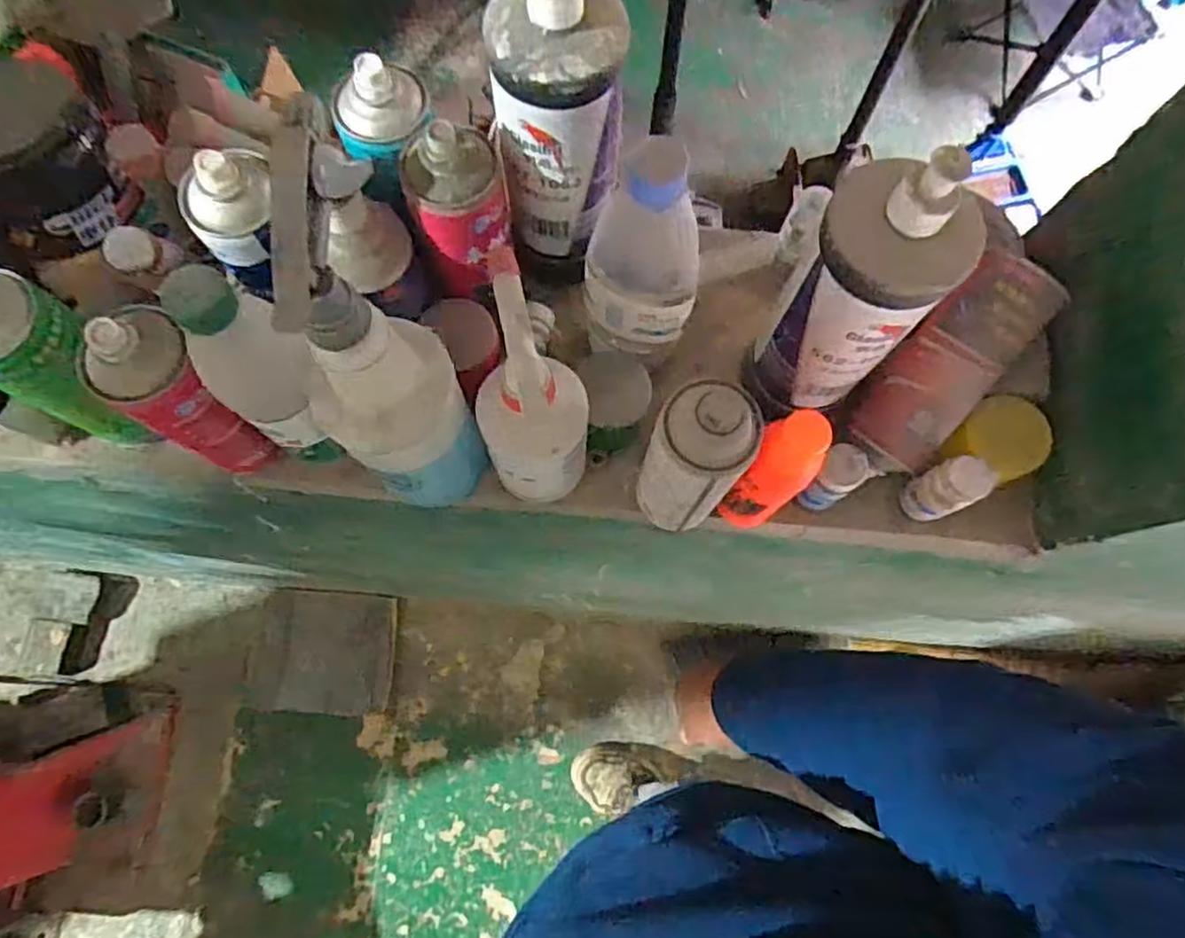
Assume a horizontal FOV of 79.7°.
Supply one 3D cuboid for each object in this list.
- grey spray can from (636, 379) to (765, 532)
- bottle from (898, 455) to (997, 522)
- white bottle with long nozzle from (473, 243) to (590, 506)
[{"bbox_3d":[0.066,-0.005,0.460,0.055,0.170,0.058,0,73,-1],"label":"grey spray can"},{"bbox_3d":[0.259,0.016,0.526,0.028,0.086,0.035,-22,75,-7],"label":"bottle"},{"bbox_3d":[-0.034,-0.035,0.444,0.056,0.216,0.072,25,74,6],"label":"white bottle with long nozzle"}]

